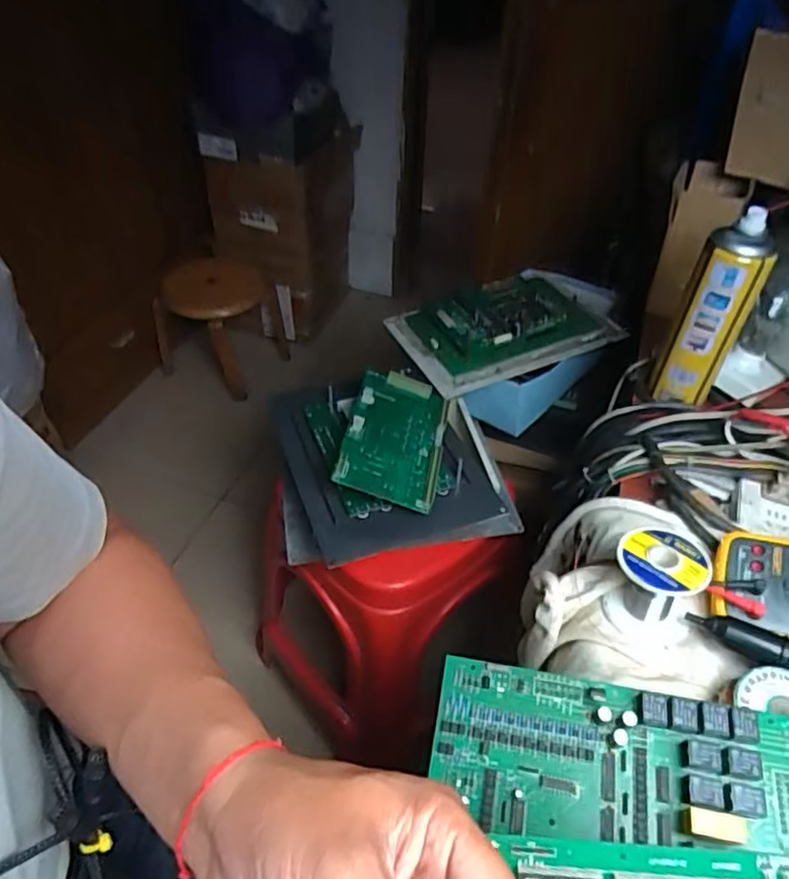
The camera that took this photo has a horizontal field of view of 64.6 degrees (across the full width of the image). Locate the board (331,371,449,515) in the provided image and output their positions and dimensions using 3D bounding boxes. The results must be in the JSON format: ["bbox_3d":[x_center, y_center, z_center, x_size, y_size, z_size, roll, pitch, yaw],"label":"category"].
[{"bbox_3d":[0.001,-0.005,0.787,0.120,0.017,0.206,19,49,-6],"label":"board"}]

